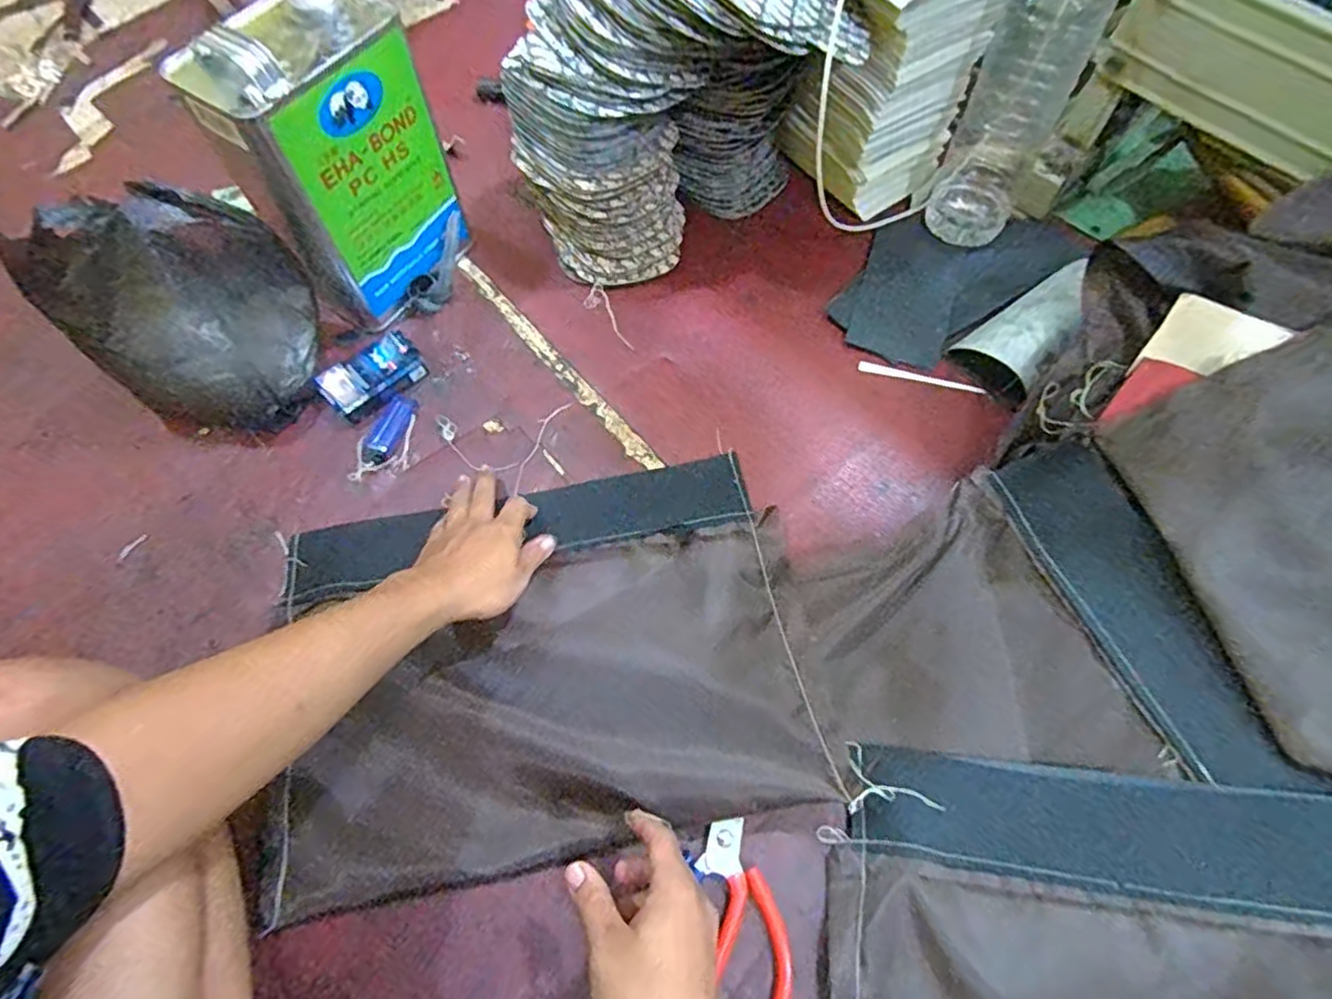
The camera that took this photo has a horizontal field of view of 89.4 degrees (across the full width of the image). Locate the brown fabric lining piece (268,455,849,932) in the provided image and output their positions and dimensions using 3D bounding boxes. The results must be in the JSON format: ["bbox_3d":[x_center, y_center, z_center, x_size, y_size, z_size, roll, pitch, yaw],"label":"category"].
[{"bbox_3d":[-0.103,0.131,0.550,0.411,0.033,0.299,-11,66,-2],"label":"brown fabric lining piece"}]

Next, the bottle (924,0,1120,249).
[{"bbox_3d":[0.333,-0.385,0.630,0.085,0.274,0.106,24,70,13],"label":"bottle"}]

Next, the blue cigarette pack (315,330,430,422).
[{"bbox_3d":[-0.283,-0.120,0.655,0.093,0.021,0.056,-42,70,-14],"label":"blue cigarette pack"}]

